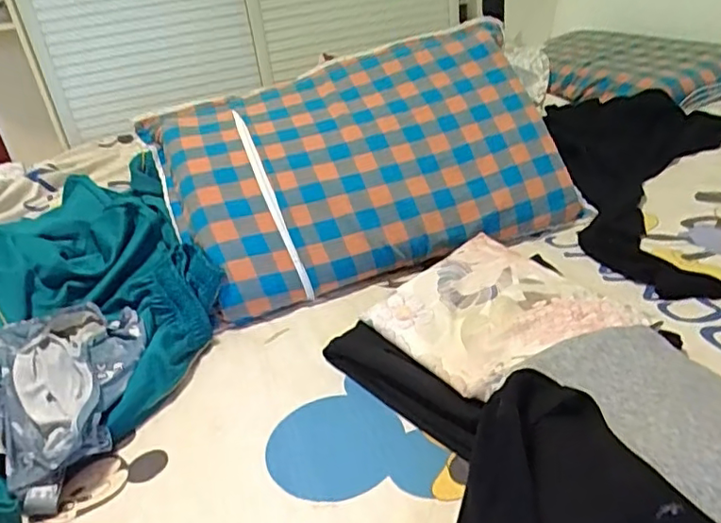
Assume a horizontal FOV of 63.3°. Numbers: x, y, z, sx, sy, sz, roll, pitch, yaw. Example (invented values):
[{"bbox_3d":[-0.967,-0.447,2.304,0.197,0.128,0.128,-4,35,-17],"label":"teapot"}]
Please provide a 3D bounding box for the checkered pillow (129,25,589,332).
[{"bbox_3d":[0.004,-0.168,0.945,0.617,0.110,0.420,-18,67,-16],"label":"checkered pillow"}]

